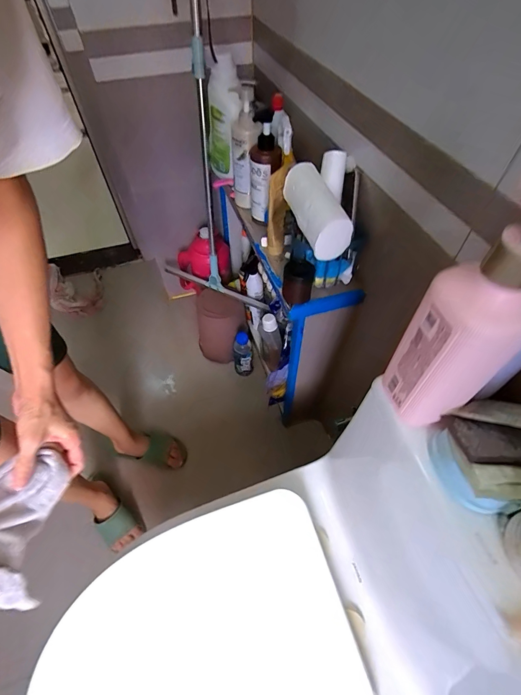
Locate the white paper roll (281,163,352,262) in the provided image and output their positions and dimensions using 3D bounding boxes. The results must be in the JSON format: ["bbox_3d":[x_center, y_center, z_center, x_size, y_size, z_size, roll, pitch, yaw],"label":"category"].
[{"bbox_3d":[0.095,-0.242,0.588,0.058,0.073,0.184,-13,55,-8],"label":"white paper roll"}]

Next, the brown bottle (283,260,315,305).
[{"bbox_3d":[0.074,-0.128,0.651,0.060,0.077,0.059,1,55,2],"label":"brown bottle"}]

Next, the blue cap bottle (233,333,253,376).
[{"bbox_3d":[-0.066,0.029,1.221,0.067,0.224,0.054,-10,55,-5],"label":"blue cap bottle"}]

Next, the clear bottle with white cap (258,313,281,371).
[{"bbox_3d":[0.031,-0.009,1.105,0.069,0.235,0.068,1,55,2],"label":"clear bottle with white cap"}]

